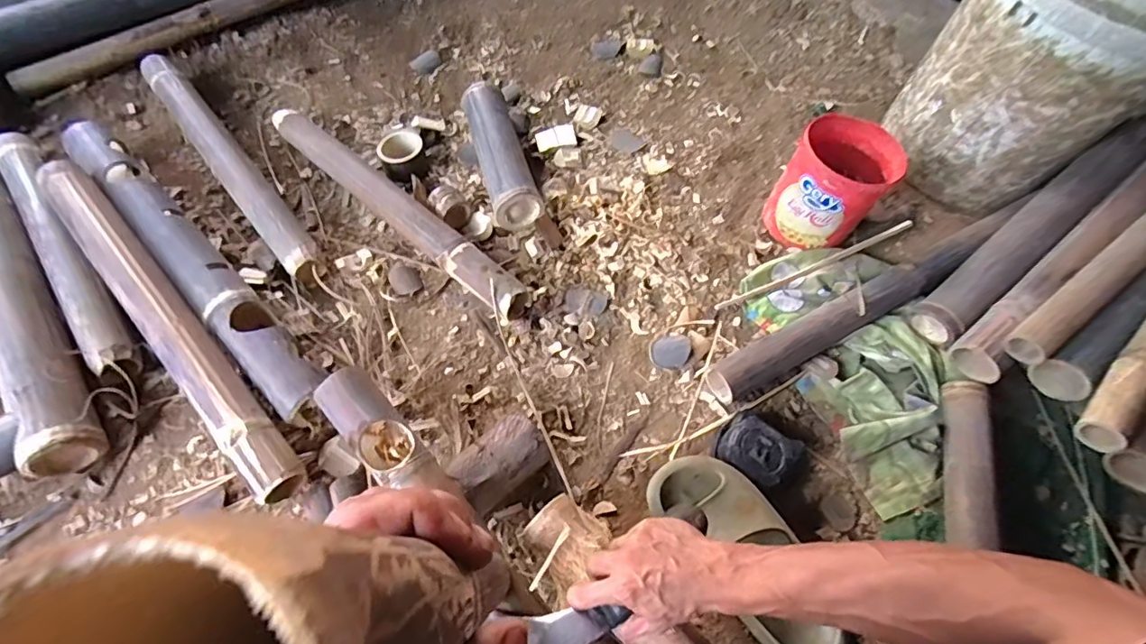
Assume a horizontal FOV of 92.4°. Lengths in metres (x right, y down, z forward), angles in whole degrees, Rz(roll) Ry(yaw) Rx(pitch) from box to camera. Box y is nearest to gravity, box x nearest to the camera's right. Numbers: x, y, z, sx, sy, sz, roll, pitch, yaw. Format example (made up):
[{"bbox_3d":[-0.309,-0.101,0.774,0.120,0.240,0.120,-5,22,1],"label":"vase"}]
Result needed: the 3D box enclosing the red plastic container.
[{"bbox_3d":[0.381,-0.201,0.814,0.140,0.153,0.130,-39,70,-22],"label":"red plastic container"}]

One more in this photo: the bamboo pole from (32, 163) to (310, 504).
[{"bbox_3d":[-0.522,-0.014,0.689,0.057,0.046,0.602,-39,69,-22],"label":"bamboo pole"}]

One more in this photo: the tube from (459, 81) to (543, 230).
[{"bbox_3d":[-0.123,-0.275,0.899,0.071,0.082,0.291,-14,62,-11],"label":"tube"}]

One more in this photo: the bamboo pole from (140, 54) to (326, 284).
[{"bbox_3d":[-0.550,-0.259,0.881,0.063,0.058,0.567,-36,68,-21],"label":"bamboo pole"}]

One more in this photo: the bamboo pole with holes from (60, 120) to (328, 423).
[{"bbox_3d":[-0.544,-0.096,0.773,0.651,0.073,0.069,42,66,18],"label":"bamboo pole with holes"}]

